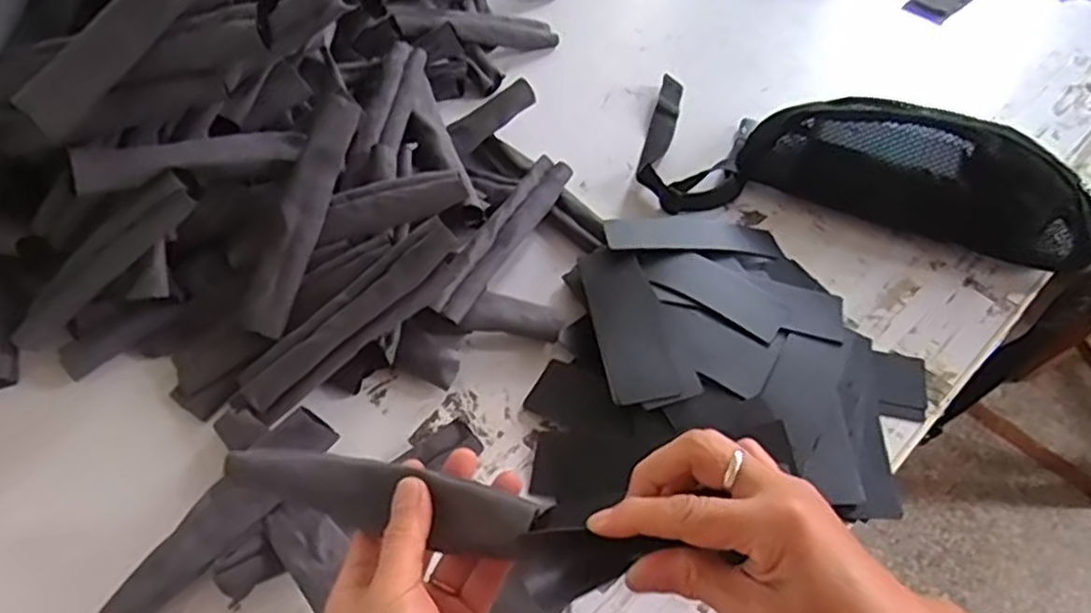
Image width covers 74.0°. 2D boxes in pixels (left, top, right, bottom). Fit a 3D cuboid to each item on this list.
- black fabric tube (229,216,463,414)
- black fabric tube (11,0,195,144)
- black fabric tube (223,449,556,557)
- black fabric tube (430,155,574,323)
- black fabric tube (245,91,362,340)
[{"bbox_3d":[-0.146,0.005,0.524,0.191,0.020,0.039,-40,60,-2],"label":"black fabric tube"},{"bbox_3d":[-0.253,-0.182,0.455,0.019,0.034,0.183,39,84,26],"label":"black fabric tube"},{"bbox_3d":[-0.089,0.099,0.378,0.181,0.021,0.030,6,51,23],"label":"black fabric tube"},{"bbox_3d":[-0.033,-0.056,0.596,0.033,0.032,0.182,24,58,16],"label":"black fabric tube"},{"bbox_3d":[-0.182,-0.070,0.543,0.031,0.025,0.185,15,83,12],"label":"black fabric tube"}]

